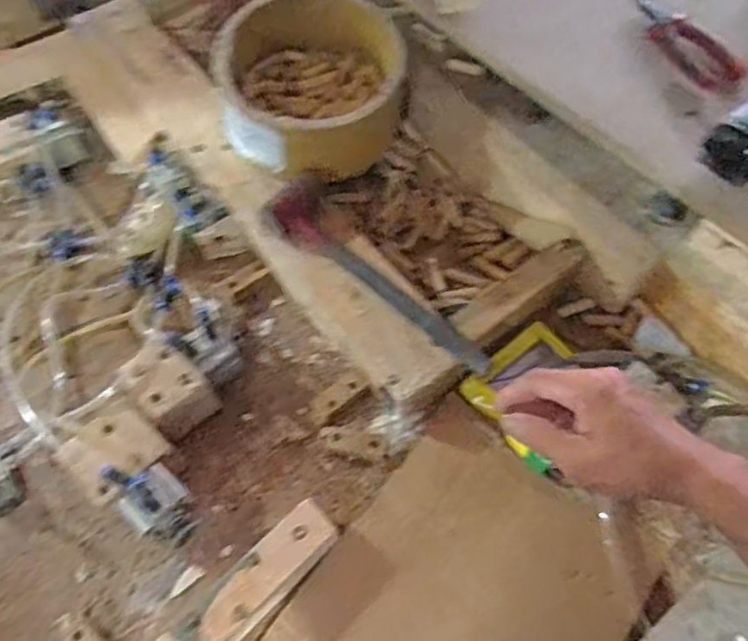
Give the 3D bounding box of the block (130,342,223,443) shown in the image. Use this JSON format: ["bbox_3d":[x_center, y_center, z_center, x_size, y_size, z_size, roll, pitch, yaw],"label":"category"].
[{"bbox_3d":[-0.216,0.079,0.692,0.069,0.073,0.088,-40,67,-18],"label":"block"}]

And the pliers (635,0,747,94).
[{"bbox_3d":[0.358,-0.330,0.742,0.070,0.029,0.170,-22,62,-10],"label":"pliers"}]

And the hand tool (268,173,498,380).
[{"bbox_3d":[-0.006,-0.043,0.703,0.080,0.036,0.315,-35,65,-16],"label":"hand tool"}]

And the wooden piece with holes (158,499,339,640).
[{"bbox_3d":[-0.119,0.251,0.576,0.205,0.021,0.050,-41,67,-19],"label":"wooden piece with holes"}]

